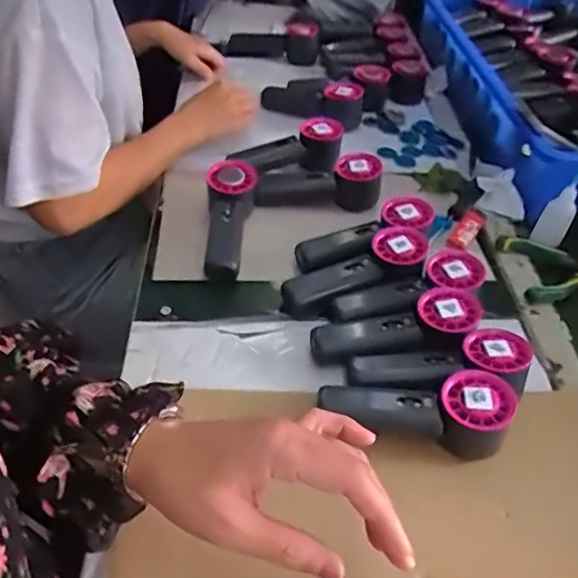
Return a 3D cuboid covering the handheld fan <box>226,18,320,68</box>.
[{"bbox_3d":[-0.031,-0.450,1.070,0.187,0.081,0.058,7,42,21],"label":"handheld fan"}]

